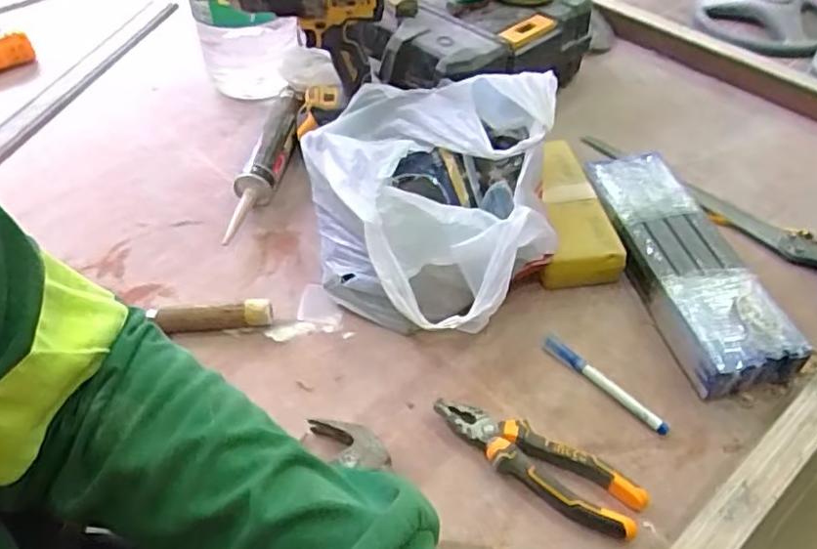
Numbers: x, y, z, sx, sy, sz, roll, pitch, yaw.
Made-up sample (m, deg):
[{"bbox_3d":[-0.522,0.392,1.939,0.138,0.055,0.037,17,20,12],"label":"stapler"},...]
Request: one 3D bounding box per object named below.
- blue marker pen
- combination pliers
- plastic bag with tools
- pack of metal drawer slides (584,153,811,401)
[{"bbox_3d":[0.189,0.107,0.633,0.017,0.017,0.145,-31,53,-25],"label":"blue marker pen"},{"bbox_3d":[0.110,0.163,0.567,0.189,0.026,0.053,25,52,23],"label":"combination pliers"},{"bbox_3d":[0.019,-0.085,0.702,0.284,0.167,0.287,19,50,18],"label":"plastic bag with tools"},{"bbox_3d":[0.297,-0.017,0.714,0.113,0.063,0.325,-8,47,-6],"label":"pack of metal drawer slides"}]

